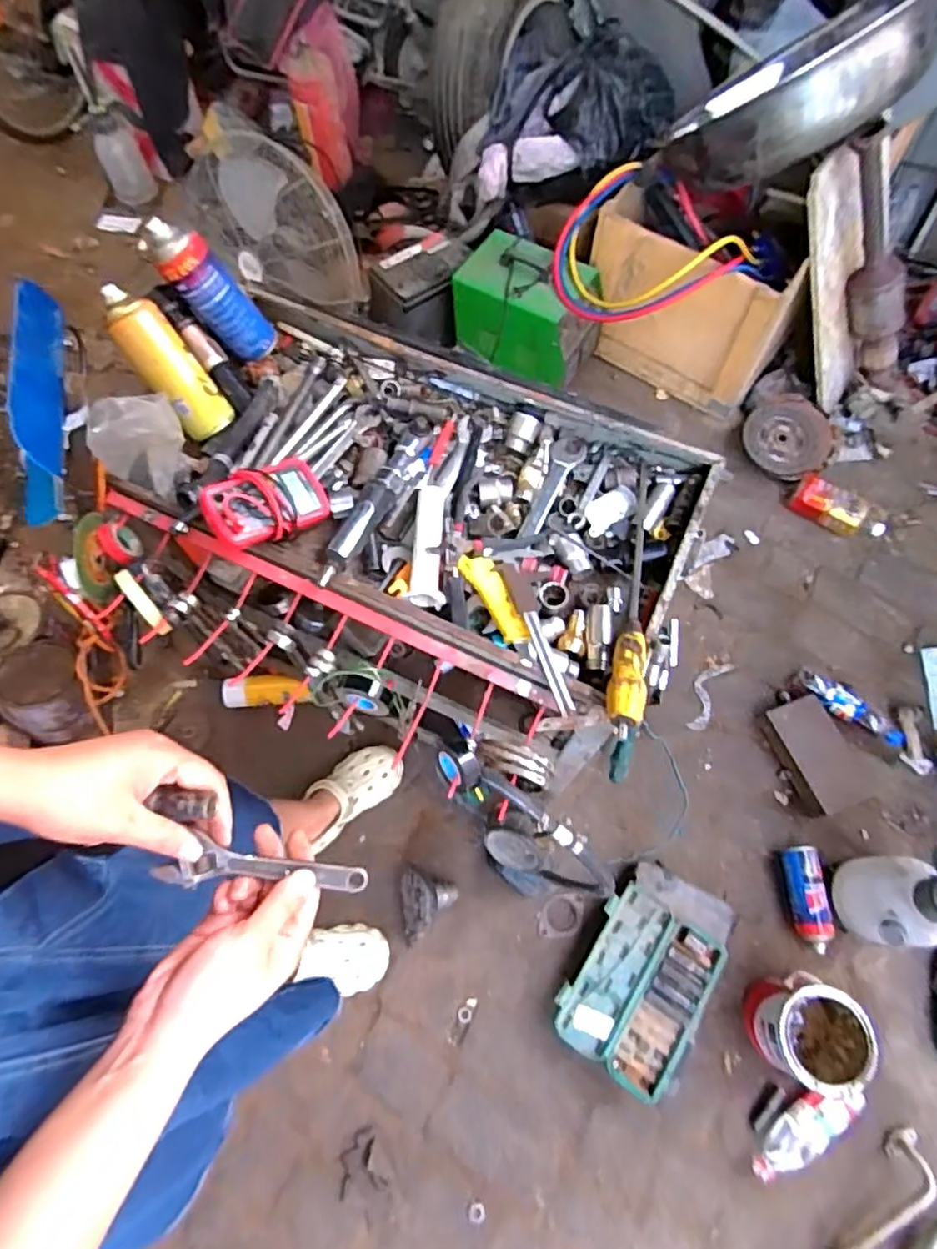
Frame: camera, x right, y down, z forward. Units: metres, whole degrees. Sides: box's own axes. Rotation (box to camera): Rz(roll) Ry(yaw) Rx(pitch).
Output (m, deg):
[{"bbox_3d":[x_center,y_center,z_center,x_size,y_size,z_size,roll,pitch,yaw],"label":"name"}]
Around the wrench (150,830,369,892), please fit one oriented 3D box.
[{"bbox_3d":[-0.139,0.166,0.433,0.140,0.017,0.032,10,66,-17],"label":"wrench"}]

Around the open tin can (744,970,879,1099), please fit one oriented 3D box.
[{"bbox_3d":[0.575,0.686,1.061,0.146,0.141,0.155,0,68,1],"label":"open tin can"}]

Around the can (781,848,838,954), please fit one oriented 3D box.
[{"bbox_3d":[0.642,0.515,1.181,0.076,0.065,0.183,-8,67,-3],"label":"can"}]

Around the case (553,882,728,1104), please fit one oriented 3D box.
[{"bbox_3d":[0.311,0.627,1.109,0.224,0.046,0.325,29,71,12],"label":"case"}]

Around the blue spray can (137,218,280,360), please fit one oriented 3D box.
[{"bbox_3d":[-0.315,-0.415,0.781,0.049,0.186,0.059,2,64,32],"label":"blue spray can"}]

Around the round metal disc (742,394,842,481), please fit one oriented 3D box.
[{"bbox_3d":[0.824,-0.480,1.598,0.216,0.060,0.213,0,66,1],"label":"round metal disc"}]

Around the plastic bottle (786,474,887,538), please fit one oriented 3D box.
[{"bbox_3d":[0.891,-0.275,1.504,0.220,0.091,0.093,39,72,16],"label":"plastic bottle"}]

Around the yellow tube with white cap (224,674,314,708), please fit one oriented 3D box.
[{"bbox_3d":[-0.440,0.144,1.363,0.214,0.040,0.063,-1,67,1],"label":"yellow tube with white cap"}]

